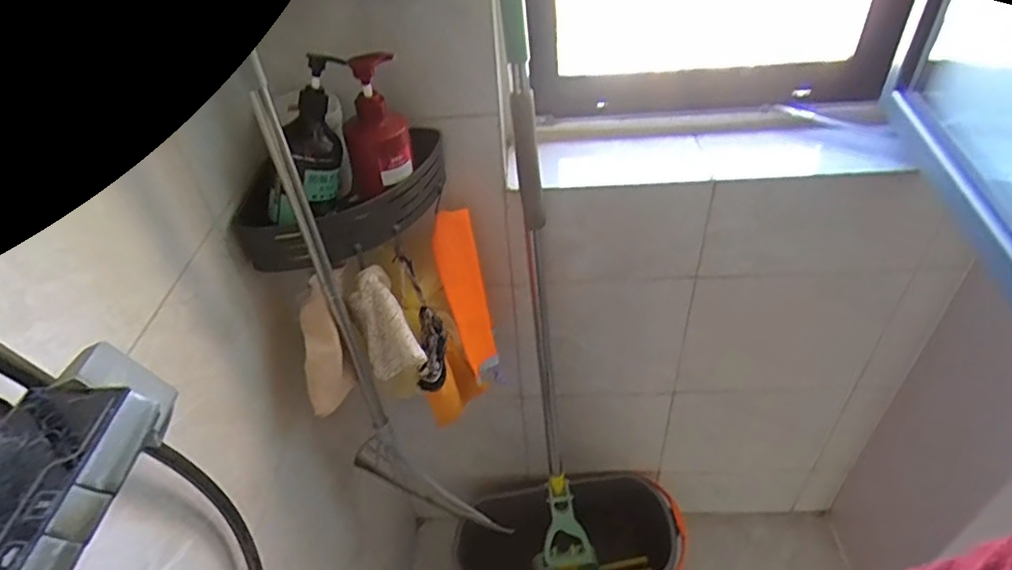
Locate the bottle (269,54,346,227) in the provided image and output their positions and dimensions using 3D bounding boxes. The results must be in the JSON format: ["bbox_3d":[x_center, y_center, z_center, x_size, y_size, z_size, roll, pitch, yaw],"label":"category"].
[{"bbox_3d":[-0.222,-0.156,0.642,0.060,0.189,0.078,22,17,27],"label":"bottle"}]

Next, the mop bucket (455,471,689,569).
[{"bbox_3d":[0.138,0.572,1.252,0.467,0.196,0.272,0,42,5],"label":"mop bucket"}]

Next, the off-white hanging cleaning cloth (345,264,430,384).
[{"bbox_3d":[-0.161,0.050,0.746,0.086,0.137,0.031,-24,14,27],"label":"off-white hanging cleaning cloth"}]

